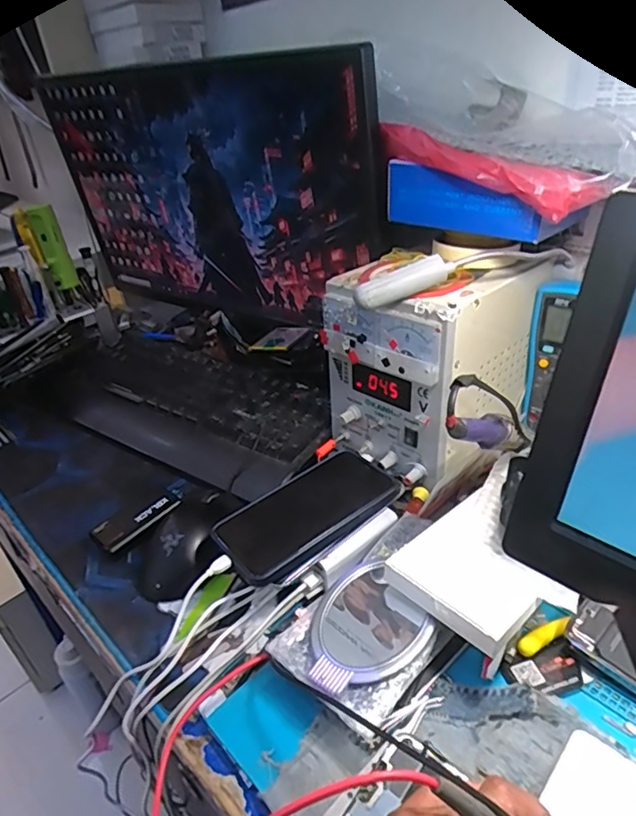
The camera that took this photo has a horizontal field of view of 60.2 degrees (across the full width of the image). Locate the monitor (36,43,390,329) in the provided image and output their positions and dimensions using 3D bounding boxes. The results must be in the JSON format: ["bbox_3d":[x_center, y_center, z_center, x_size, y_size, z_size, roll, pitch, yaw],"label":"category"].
[{"bbox_3d":[-0.180,-0.287,0.759,0.075,0.311,0.641,-32,41,-34],"label":"monitor"}]

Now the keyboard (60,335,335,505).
[{"bbox_3d":[-0.176,-0.008,0.736,0.456,0.048,0.197,19,41,34],"label":"keyboard"}]

